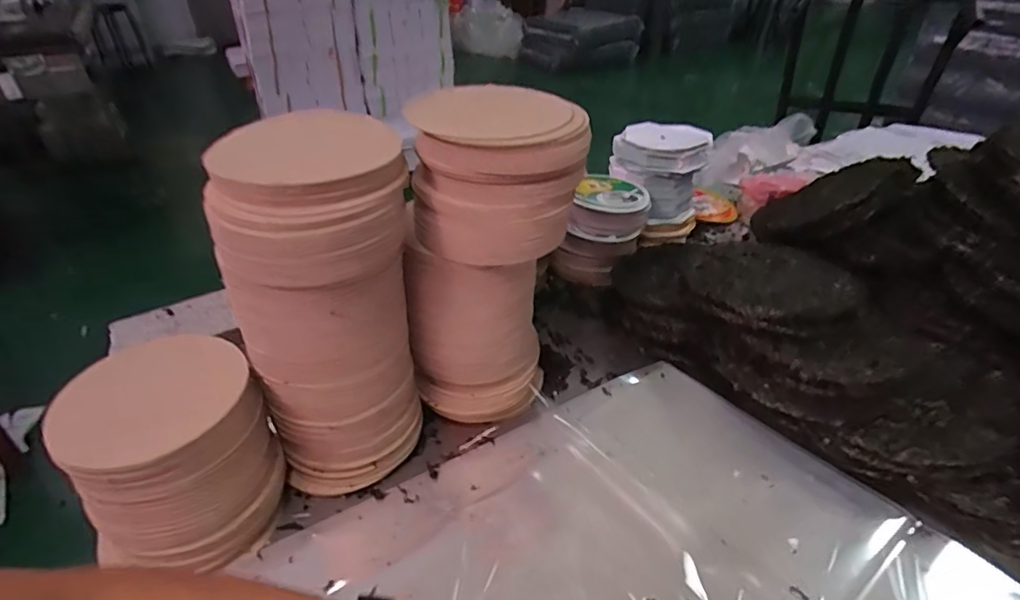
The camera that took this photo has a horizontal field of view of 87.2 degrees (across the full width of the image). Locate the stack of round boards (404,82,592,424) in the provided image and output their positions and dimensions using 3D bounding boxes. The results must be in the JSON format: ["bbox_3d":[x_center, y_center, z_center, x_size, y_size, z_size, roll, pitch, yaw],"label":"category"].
[{"bbox_3d":[-0.014,-0.042,0.587,0.171,0.332,0.160,4,36,7],"label":"stack of round boards"}]

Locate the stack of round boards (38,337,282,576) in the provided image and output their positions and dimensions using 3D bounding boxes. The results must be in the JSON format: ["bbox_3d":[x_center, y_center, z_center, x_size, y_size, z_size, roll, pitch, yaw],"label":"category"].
[{"bbox_3d":[-0.300,0.138,0.504,0.139,0.149,0.142,-18,40,-23],"label":"stack of round boards"}]

